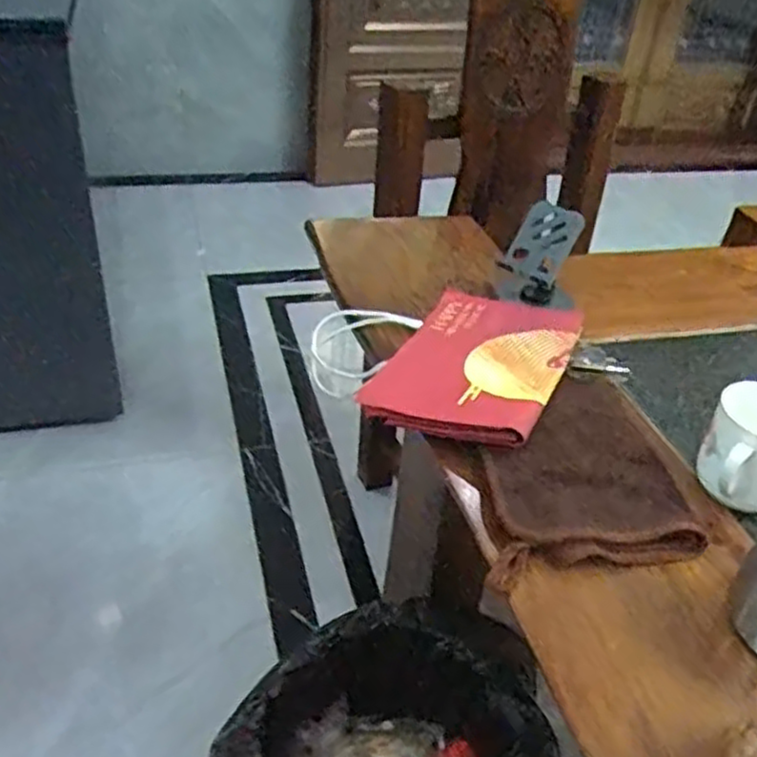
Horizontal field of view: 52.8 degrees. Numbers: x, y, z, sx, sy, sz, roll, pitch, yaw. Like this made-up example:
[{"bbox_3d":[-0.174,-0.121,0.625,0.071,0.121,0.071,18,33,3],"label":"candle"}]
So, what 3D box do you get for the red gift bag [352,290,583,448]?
[{"bbox_3d":[0.090,-0.015,0.689,0.150,0.034,0.231,21,39,19],"label":"red gift bag"}]

